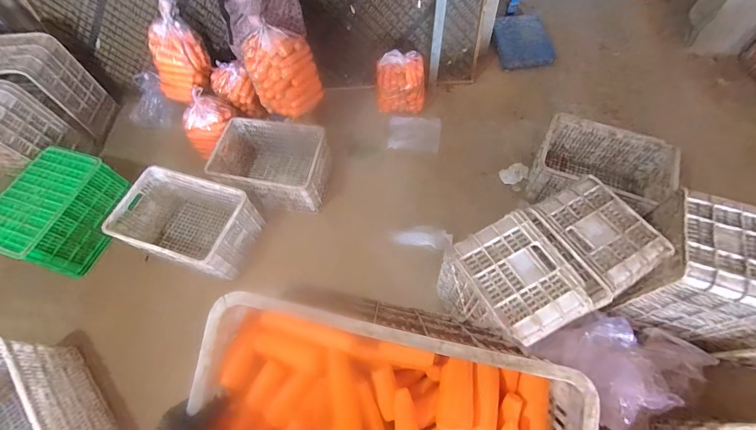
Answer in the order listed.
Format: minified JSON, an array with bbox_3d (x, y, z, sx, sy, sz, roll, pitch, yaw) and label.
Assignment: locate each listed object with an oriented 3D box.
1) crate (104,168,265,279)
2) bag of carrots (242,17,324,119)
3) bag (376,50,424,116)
[{"bbox_3d":[-0.829,0.044,1.484,0.502,0.279,0.374,15,64,12],"label":"crate"},{"bbox_3d":[-0.409,-0.630,1.455,0.287,0.316,0.194,-15,62,-4],"label":"bag of carrots"},{"bbox_3d":[0.123,-0.703,1.804,0.261,0.292,0.151,-5,62,2],"label":"bag"}]

